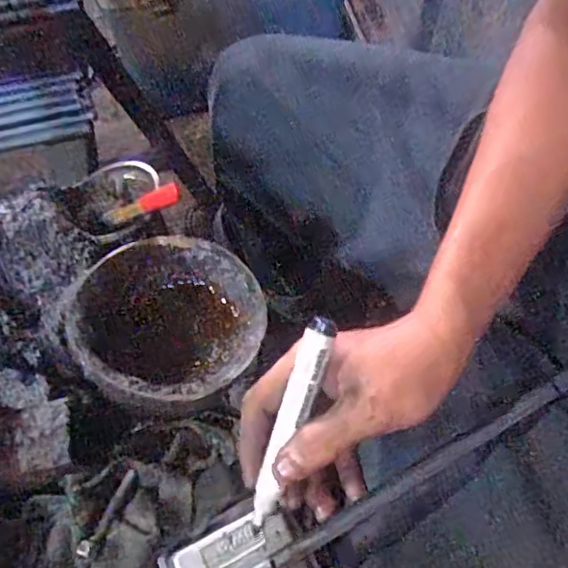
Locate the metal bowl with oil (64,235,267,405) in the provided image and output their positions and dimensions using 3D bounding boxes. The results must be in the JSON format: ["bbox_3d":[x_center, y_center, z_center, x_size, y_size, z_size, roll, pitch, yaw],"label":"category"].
[{"bbox_3d":[-0.080,0.029,0.397,0.129,0.058,0.121,9,55,-13],"label":"metal bowl with oil"}]

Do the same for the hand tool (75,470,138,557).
[{"bbox_3d":[-0.104,0.137,0.340,0.009,0.006,0.056,19,46,10],"label":"hand tool"}]

